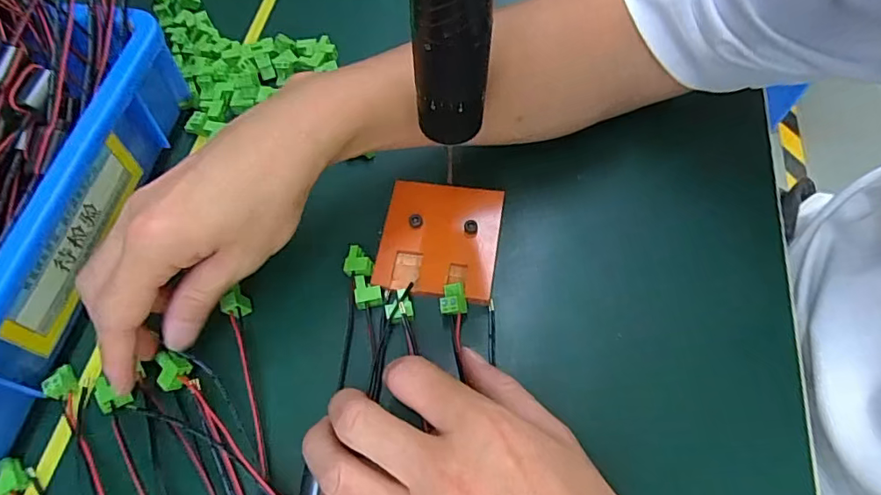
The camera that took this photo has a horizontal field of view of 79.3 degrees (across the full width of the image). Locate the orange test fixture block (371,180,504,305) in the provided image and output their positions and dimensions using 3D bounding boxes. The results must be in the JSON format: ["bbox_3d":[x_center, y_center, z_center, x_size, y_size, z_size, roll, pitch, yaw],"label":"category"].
[{"bbox_3d":[0.000,-0.006,0.329,0.071,0.010,0.075,7,63,7],"label":"orange test fixture block"}]

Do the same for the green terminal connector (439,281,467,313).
[{"bbox_3d":[0.007,0.030,0.304,0.015,0.014,0.018,-7,63,-1],"label":"green terminal connector"}]

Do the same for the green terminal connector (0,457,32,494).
[{"bbox_3d":[-0.225,0.122,0.277,0.014,0.010,0.021,5,63,6],"label":"green terminal connector"}]

